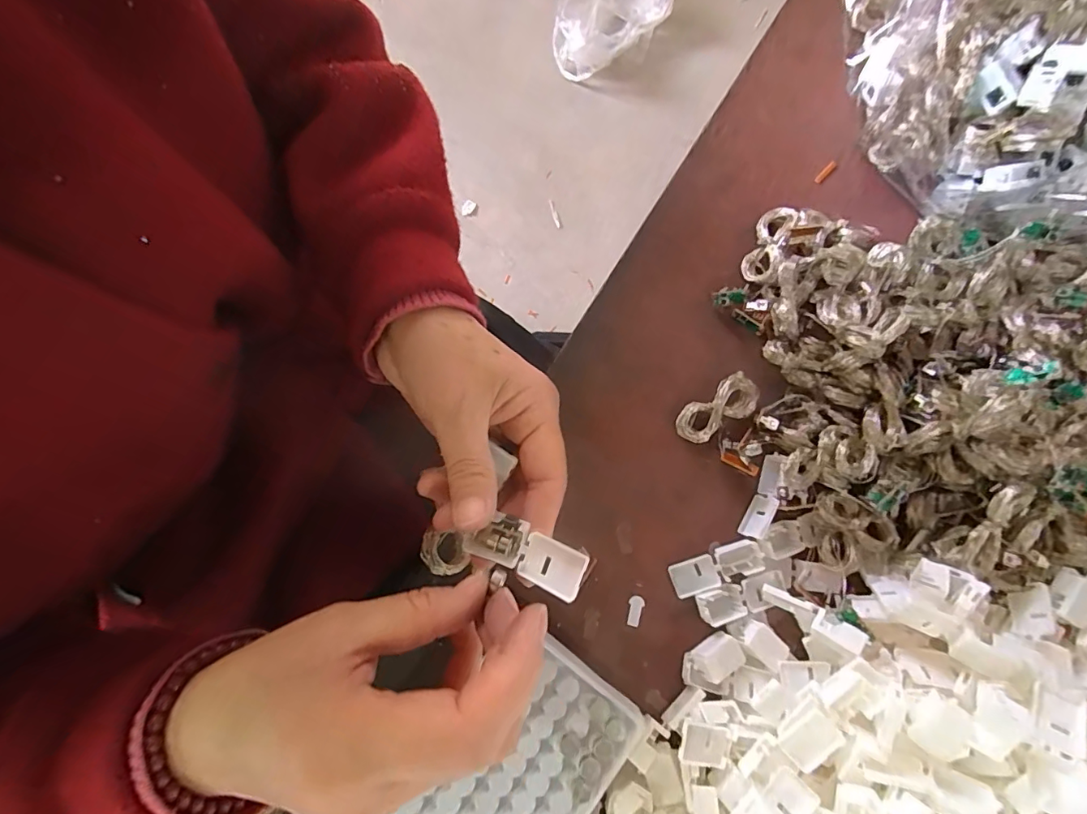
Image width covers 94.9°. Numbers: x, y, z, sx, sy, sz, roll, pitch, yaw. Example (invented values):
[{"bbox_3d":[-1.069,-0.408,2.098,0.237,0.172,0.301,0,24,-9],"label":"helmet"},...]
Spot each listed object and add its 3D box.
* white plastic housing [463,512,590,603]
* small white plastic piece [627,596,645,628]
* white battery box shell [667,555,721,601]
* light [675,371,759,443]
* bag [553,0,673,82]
[{"bbox_3d":[-0.008,0.062,0.212,0.053,0.009,0.021,17,77,20],"label":"white plastic housing"},{"bbox_3d":[0.055,0.125,0.303,0.009,0.004,0.018,19,80,-1],"label":"small white plastic piece"},{"bbox_3d":[0.093,0.105,0.306,0.027,0.005,0.021,-17,82,-7],"label":"white battery box shell"},{"bbox_3d":[0.112,0.002,0.322,0.056,0.007,0.026,-32,85,-9],"label":"light"},{"bbox_3d":[0.136,-0.917,1.145,0.288,0.093,0.202,-44,87,-10],"label":"bag"}]

